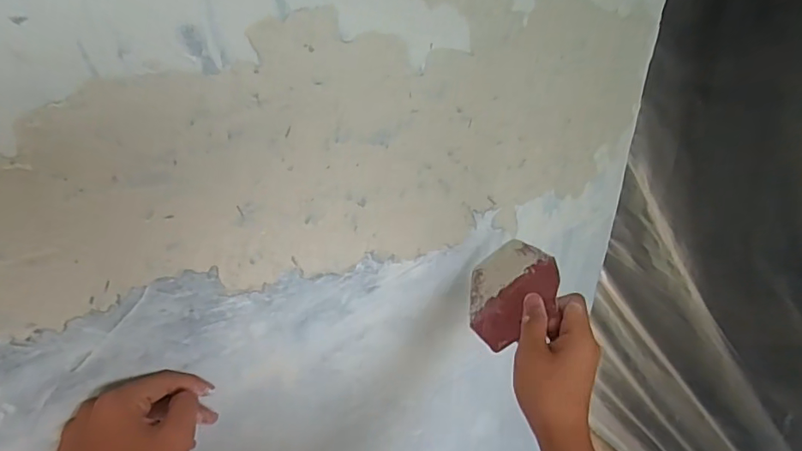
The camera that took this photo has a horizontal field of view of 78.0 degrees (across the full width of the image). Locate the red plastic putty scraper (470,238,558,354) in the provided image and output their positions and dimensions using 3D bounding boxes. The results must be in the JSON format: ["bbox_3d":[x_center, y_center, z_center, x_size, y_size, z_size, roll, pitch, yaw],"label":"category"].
[{"bbox_3d":[0.103,0.061,0.465,0.093,0.009,0.102,-33,38,30],"label":"red plastic putty scraper"}]

